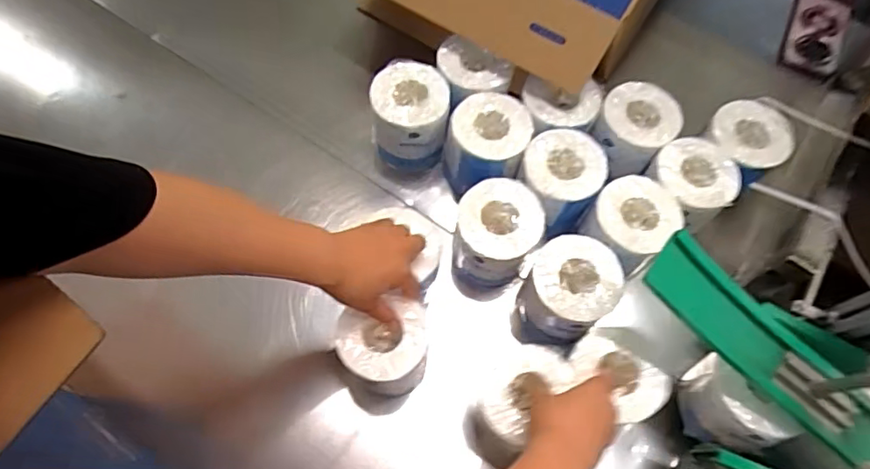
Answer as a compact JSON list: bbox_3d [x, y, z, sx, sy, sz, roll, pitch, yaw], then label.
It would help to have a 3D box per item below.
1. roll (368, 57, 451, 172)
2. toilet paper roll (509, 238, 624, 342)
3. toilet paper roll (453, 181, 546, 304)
[{"bbox_3d":[-0.033,-0.154,0.748,0.093,0.111,0.101,1,67,-2],"label":"roll"},{"bbox_3d":[0.150,0.071,0.665,0.113,0.112,0.095,-40,74,-17],"label":"toilet paper roll"},{"bbox_3d":[0.071,0.009,0.700,0.093,0.133,0.101,1,67,-2],"label":"toilet paper roll"}]

